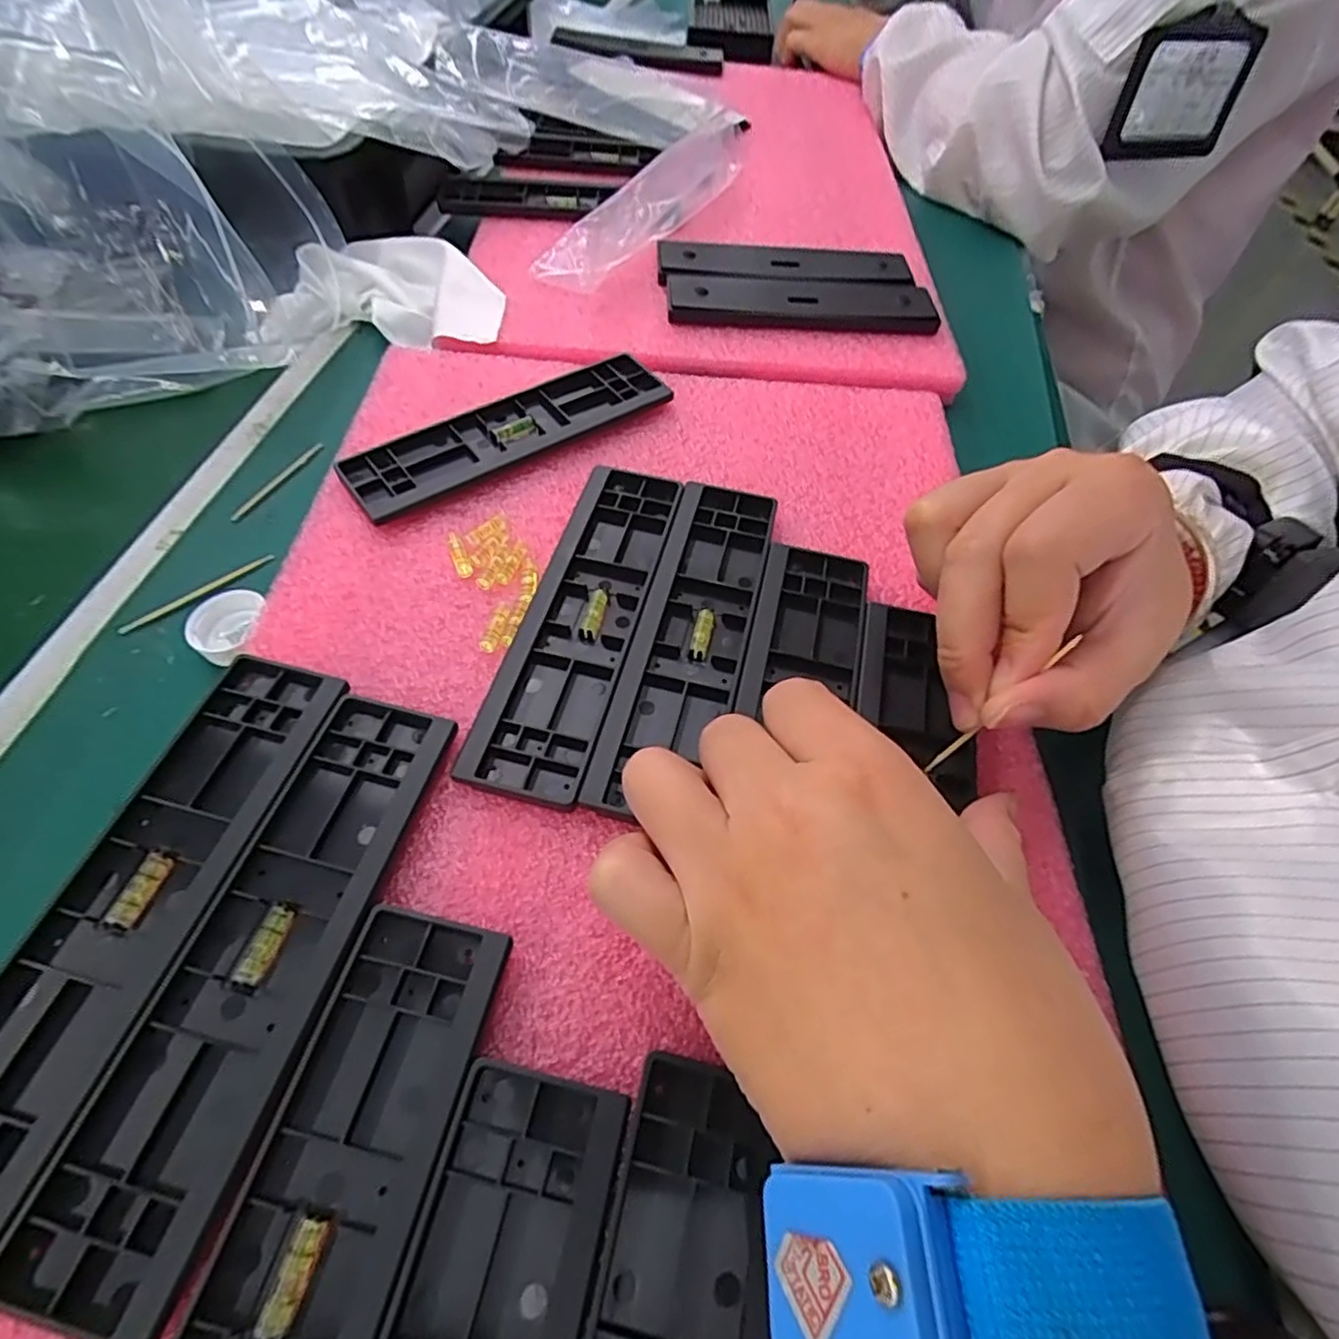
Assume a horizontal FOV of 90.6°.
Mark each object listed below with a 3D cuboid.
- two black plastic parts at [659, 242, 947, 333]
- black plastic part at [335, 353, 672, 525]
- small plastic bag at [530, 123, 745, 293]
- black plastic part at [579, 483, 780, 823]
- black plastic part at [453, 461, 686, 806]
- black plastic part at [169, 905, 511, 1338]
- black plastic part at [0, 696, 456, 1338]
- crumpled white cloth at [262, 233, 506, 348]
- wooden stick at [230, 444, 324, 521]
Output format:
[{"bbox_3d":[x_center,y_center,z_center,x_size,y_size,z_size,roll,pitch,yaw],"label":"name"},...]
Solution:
[{"bbox_3d":[0.074,-0.234,0.402,0.157,0.013,0.083,1,56,-3],"label":"two black plastic parts"},{"bbox_3d":[-0.074,-0.114,0.317,0.156,0.009,0.044,-31,63,-21],"label":"black plastic part"},{"bbox_3d":[-0.003,-0.323,0.447,0.046,0.026,0.247,25,59,13],"label":"small plastic bag"},{"bbox_3d":[0.009,-0.016,0.258,0.042,0.008,0.156,13,57,6],"label":"black plastic part"},{"bbox_3d":[-0.033,-0.023,0.260,0.041,0.008,0.157,12,57,5],"label":"black plastic part"},{"bbox_3d":[-0.083,0.138,0.151,0.044,0.007,0.158,12,57,5],"label":"black plastic part"},{"bbox_3d":[-0.114,0.078,0.189,0.046,0.008,0.159,14,57,6],"label":"black plastic part"},{"bbox_3d":[-0.166,-0.225,0.392,0.138,0.028,0.083,1,56,-2],"label":"crumpled white cloth"},{"bbox_3d":[-0.189,-0.093,0.321,0.005,0.004,0.061,20,58,10],"label":"wooden stick"}]

